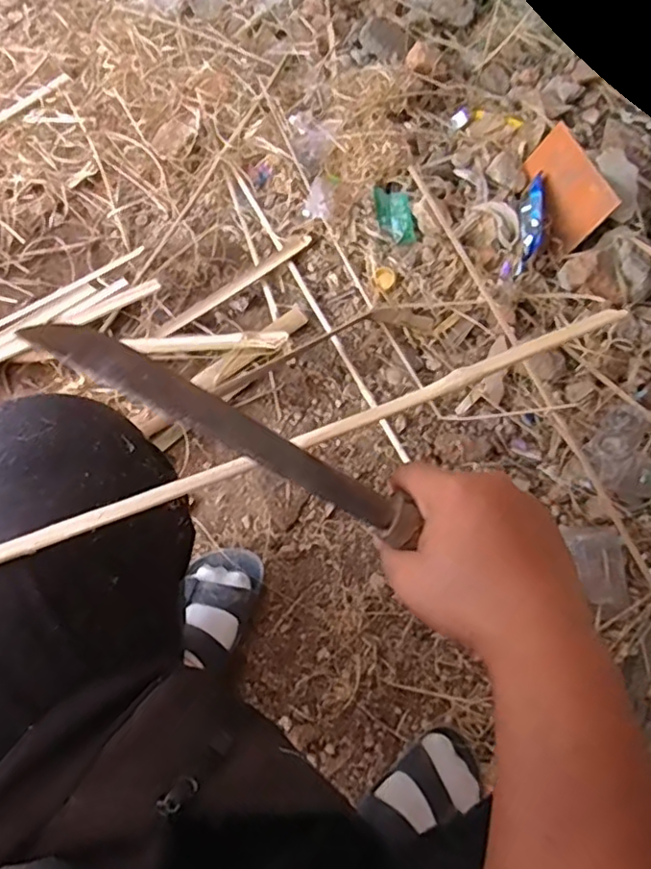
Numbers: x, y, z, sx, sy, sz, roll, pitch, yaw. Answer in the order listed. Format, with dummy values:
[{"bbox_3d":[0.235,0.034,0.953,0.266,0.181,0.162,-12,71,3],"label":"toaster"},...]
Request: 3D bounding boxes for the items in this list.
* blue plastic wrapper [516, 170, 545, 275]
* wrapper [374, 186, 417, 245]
[{"bbox_3d":[0.331,-0.343,0.963,0.030,0.057,0.186,10,62,3],"label":"blue plastic wrapper"},{"bbox_3d":[0.115,-0.366,1.001,0.055,0.018,0.110,-10,67,-5],"label":"wrapper"}]

